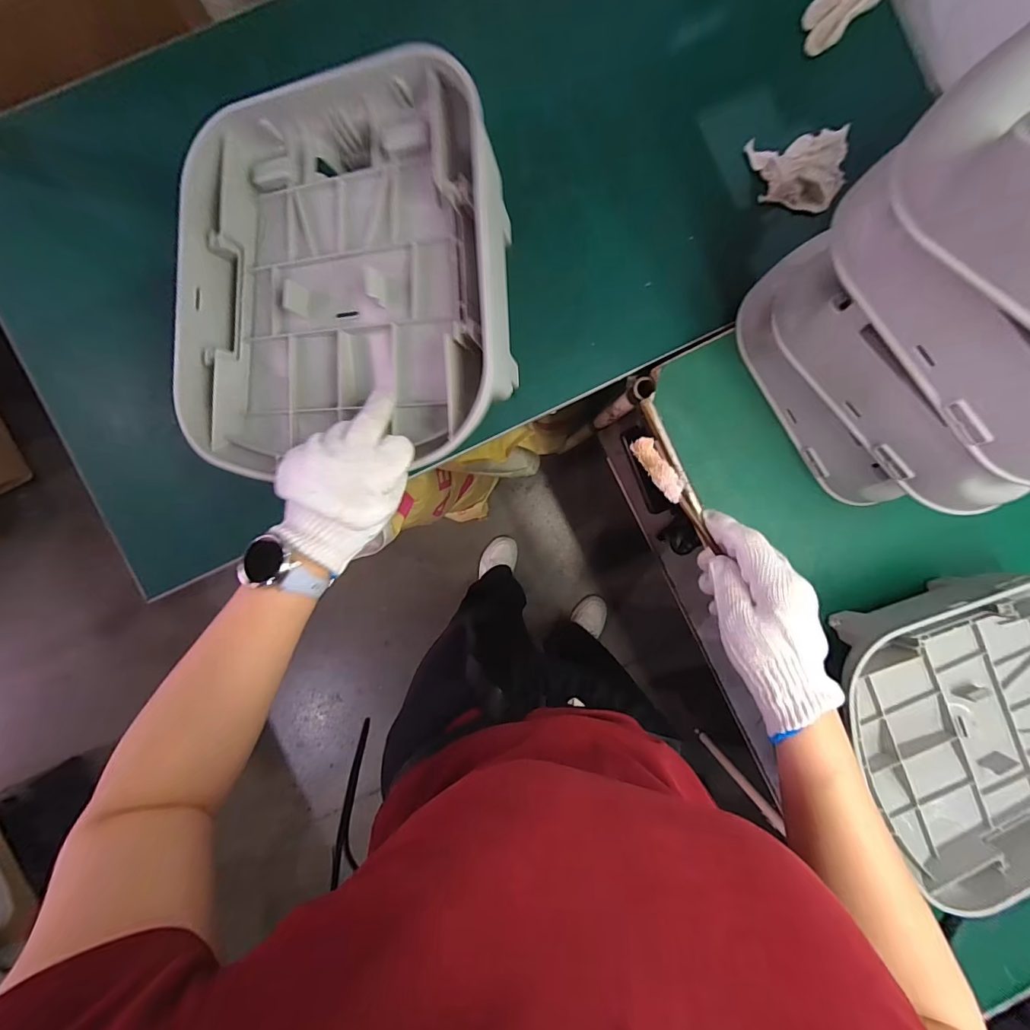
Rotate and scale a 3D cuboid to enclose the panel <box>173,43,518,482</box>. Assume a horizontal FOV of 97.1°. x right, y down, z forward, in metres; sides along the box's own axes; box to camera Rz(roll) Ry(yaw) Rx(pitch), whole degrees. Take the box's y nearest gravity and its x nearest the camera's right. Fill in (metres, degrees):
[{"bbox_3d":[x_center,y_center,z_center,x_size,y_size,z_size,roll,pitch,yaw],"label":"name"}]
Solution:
[{"bbox_3d":[-0.165,-0.199,0.414,0.319,0.081,0.332,-1,96,15],"label":"panel"}]

